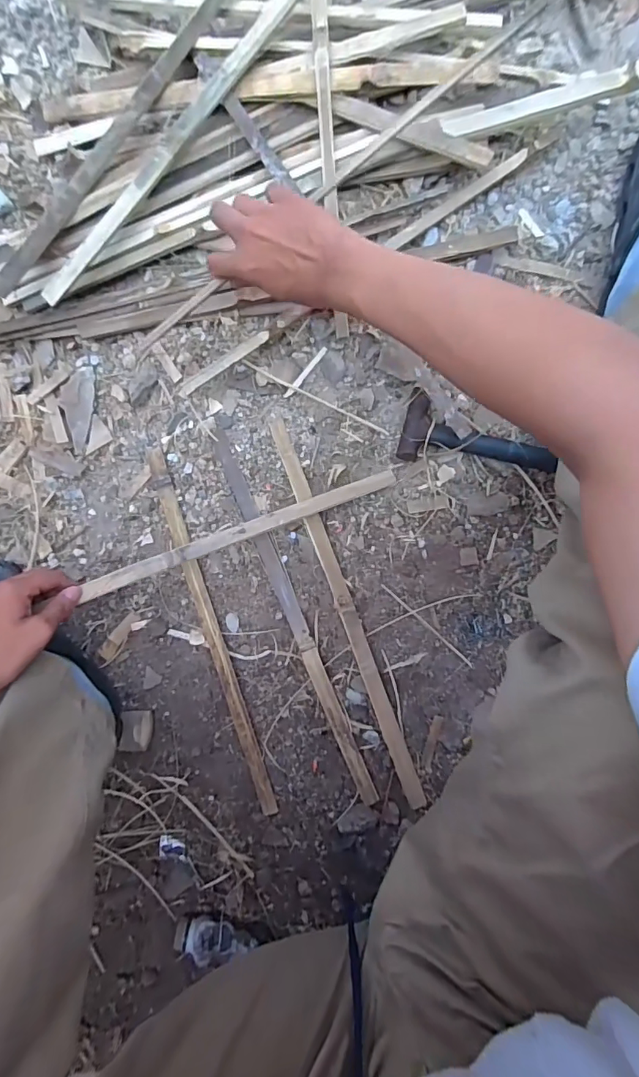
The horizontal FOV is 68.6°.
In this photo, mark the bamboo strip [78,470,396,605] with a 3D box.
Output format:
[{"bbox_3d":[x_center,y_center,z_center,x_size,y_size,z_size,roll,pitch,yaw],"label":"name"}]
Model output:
[{"bbox_3d":[-0.080,-0.010,0.546,0.375,0.009,0.018,-22,96,-14],"label":"bamboo strip"}]

